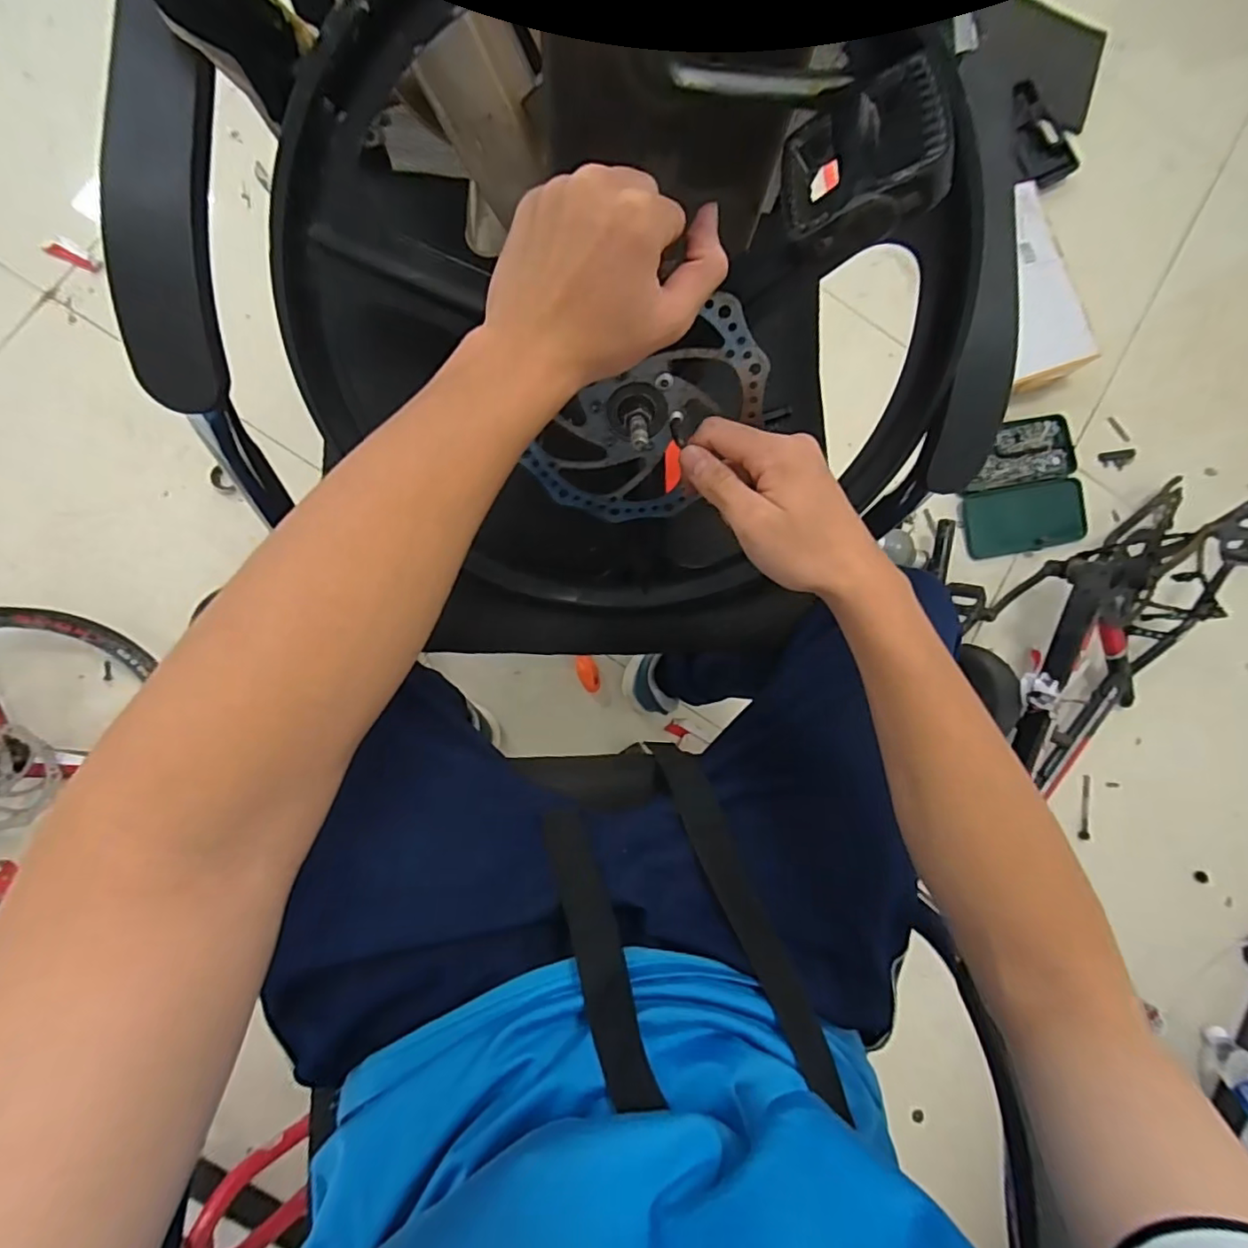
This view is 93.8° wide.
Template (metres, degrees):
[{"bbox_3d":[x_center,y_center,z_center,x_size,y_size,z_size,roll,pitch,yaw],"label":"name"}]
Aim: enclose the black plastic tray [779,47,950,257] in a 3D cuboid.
[{"bbox_3d":[0.111,-0.214,0.273,0.070,0.021,0.072,-16,68,32],"label":"black plastic tray"}]

